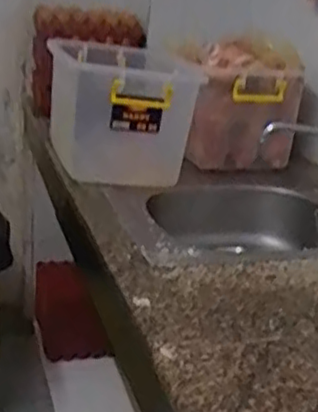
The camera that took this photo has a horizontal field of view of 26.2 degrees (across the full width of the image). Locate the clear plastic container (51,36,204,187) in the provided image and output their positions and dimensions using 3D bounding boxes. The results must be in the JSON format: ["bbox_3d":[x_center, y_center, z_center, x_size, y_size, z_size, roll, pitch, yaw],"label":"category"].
[{"bbox_3d":[-0.087,-0.193,1.395,0.244,0.228,0.399,-1,19,-12],"label":"clear plastic container"}]

